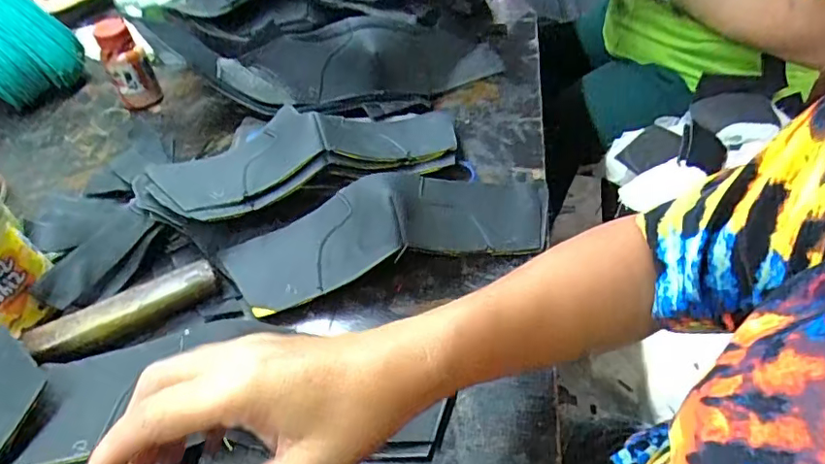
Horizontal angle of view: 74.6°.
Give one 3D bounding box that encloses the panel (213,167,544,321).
[{"bbox_3d":[-0.014,-0.005,0.478,0.291,0.063,0.086,-14,47,-9],"label":"panel"}]

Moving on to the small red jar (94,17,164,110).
[{"bbox_3d":[-0.347,-0.201,0.661,0.050,0.099,0.042,-25,50,-19],"label":"small red jar"}]

